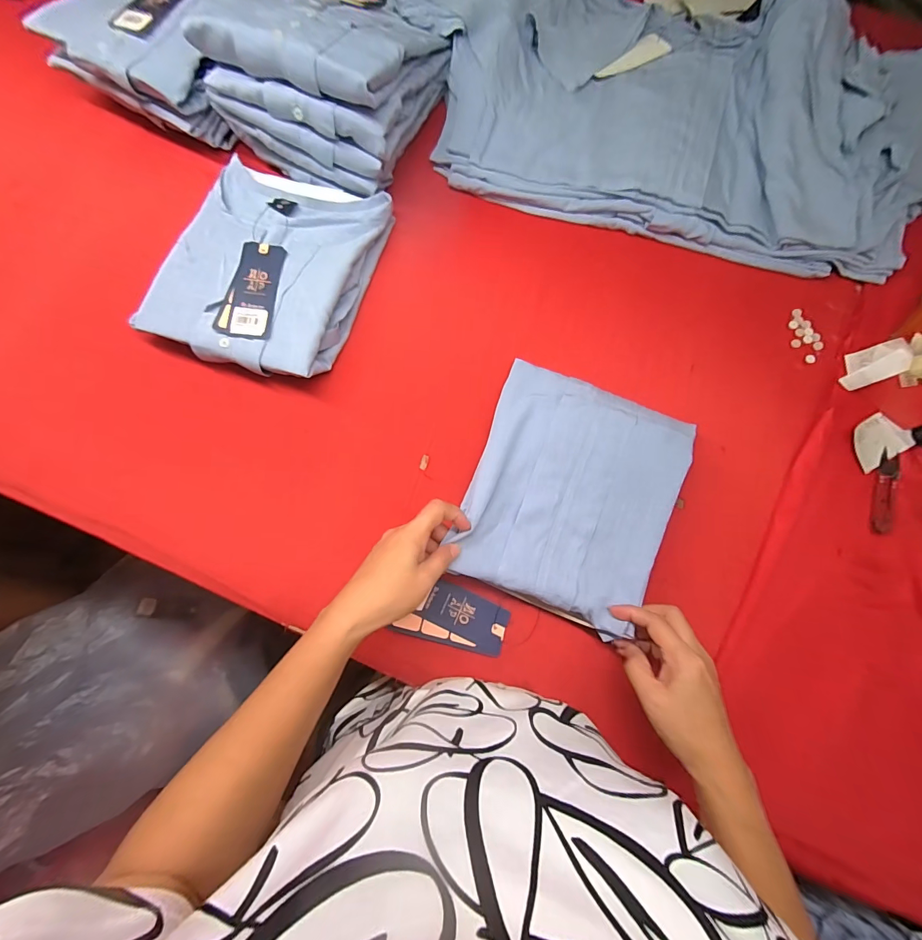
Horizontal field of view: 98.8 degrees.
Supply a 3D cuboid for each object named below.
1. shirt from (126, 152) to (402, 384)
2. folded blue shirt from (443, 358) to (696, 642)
[{"bbox_3d":[-0.233,-0.247,0.482,0.221,0.045,0.265,17,77,4],"label":"shirt"},{"bbox_3d":[0.115,0.019,0.407,0.199,0.024,0.239,22,77,5],"label":"folded blue shirt"}]

